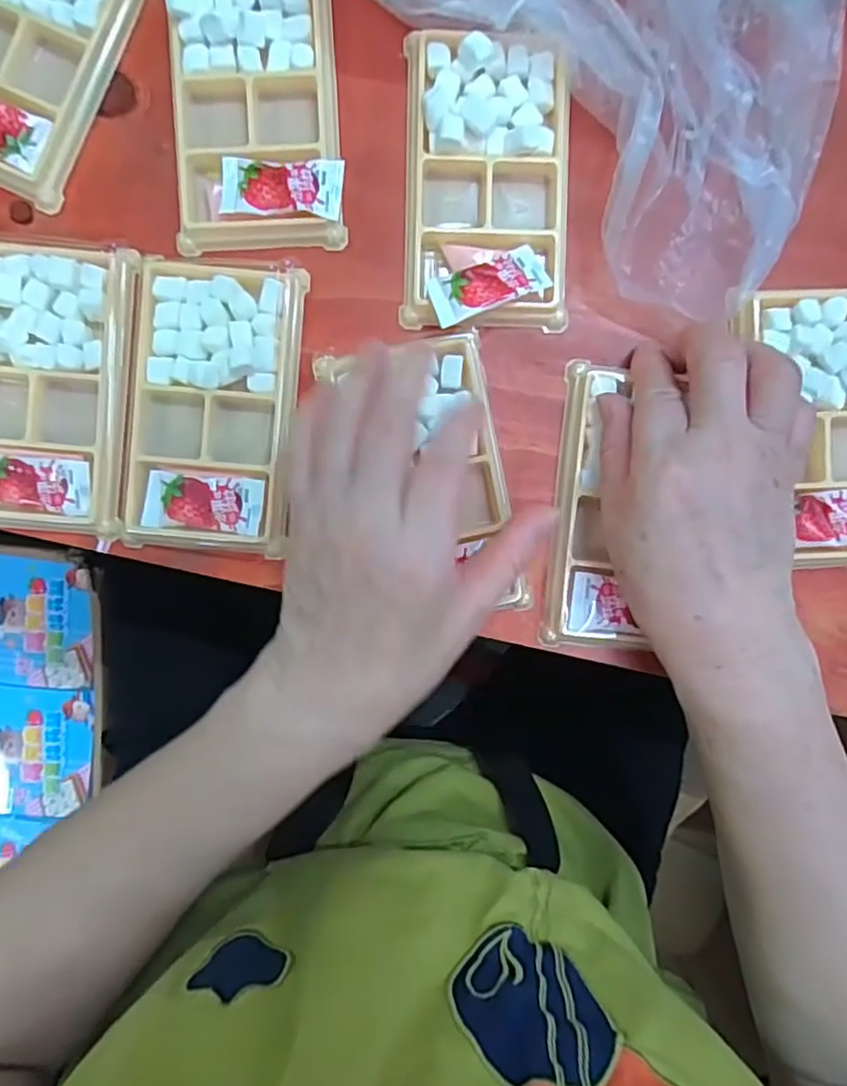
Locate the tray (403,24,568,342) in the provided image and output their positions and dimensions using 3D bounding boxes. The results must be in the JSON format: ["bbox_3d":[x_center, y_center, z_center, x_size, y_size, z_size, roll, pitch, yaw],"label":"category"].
[{"bbox_3d":[0.031,-0.169,0.300,0.075,0.020,0.133,1,92,-1],"label":"tray"}]

